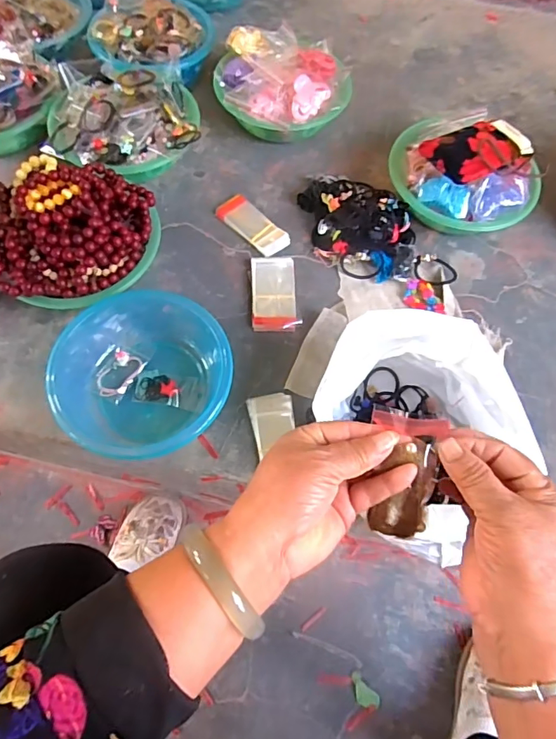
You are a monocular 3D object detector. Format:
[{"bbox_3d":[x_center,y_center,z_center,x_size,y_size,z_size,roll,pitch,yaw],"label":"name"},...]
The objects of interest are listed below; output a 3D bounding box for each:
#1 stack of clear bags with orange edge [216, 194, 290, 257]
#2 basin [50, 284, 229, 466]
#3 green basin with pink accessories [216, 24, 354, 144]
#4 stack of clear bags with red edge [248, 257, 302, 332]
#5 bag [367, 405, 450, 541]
[{"bbox_3d":[-0.041,-0.236,0.787,0.053,0.018,0.128,-40,74,-19],"label":"stack of clear bags with orange edge"},{"bbox_3d":[-0.170,-0.012,0.648,0.218,0.076,0.235,1,65,-3],"label":"basin"},{"bbox_3d":[0.009,-0.498,0.862,0.226,0.102,0.219,1,65,-3],"label":"green basin with pink accessories"},{"bbox_3d":[-0.006,-0.115,0.734,0.069,0.017,0.126,-4,66,-5],"label":"stack of clear bags with red edge"},{"bbox_3d":[0.083,0.070,0.324,0.043,0.018,0.085,6,95,-1],"label":"bag"}]

